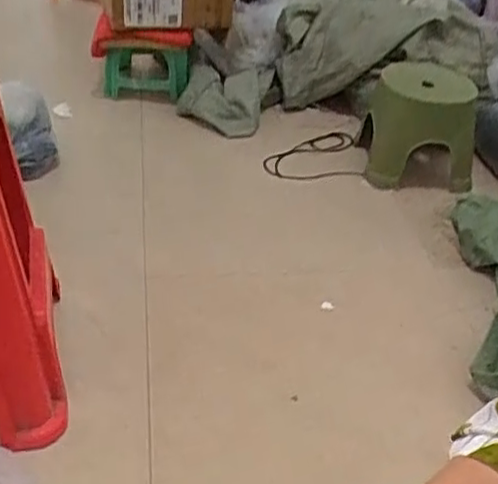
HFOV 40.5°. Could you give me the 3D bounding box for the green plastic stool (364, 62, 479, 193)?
[{"bbox_3d":[0.468,-0.313,1.816,0.271,0.265,0.328,9,36,5],"label":"green plastic stool"}]

